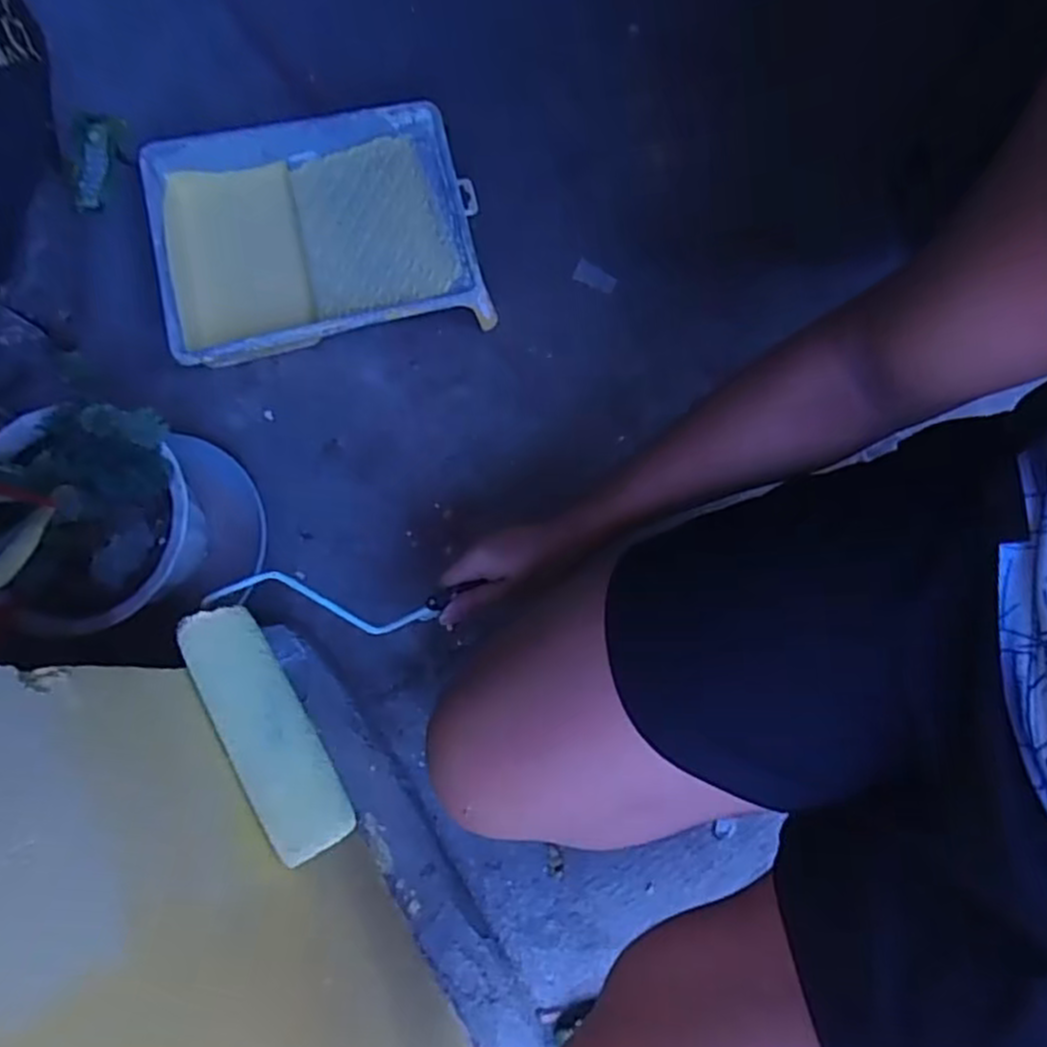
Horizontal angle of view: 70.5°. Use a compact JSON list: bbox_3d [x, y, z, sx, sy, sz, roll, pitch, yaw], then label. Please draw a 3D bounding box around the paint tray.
[{"bbox_3d":[-0.229,-0.316,0.814,0.336,0.069,0.256,-14,79,-3],"label":"paint tray"}]

